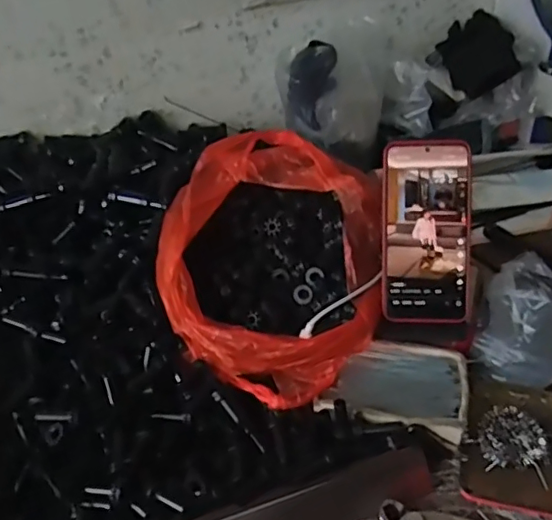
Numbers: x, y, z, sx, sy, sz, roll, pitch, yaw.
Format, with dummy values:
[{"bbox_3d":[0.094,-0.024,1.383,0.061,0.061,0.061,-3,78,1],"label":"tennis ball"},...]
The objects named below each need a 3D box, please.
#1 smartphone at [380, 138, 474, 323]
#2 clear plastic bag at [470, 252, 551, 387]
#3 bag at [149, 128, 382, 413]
[{"bbox_3d":[0.136,-0.026,0.516,0.079,0.161,0.005,-1,3,8],"label":"smartphone"},{"bbox_3d":[0.243,0.052,0.537,0.096,0.073,0.116,24,46,31],"label":"clear plastic bag"},{"bbox_3d":[-0.009,0.002,0.552,0.214,0.134,0.261,1,39,6],"label":"bag"}]

